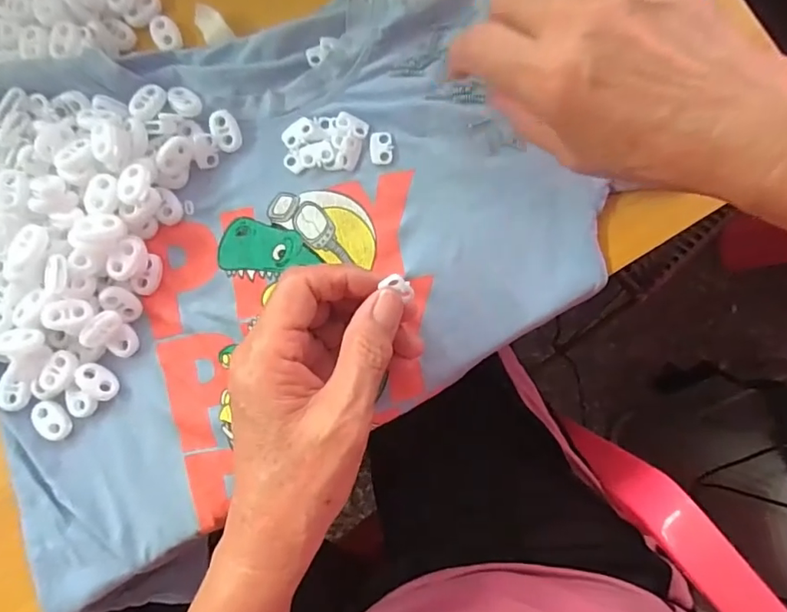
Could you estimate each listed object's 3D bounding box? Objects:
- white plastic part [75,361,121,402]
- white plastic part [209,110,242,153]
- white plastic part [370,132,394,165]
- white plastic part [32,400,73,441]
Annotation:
[{"bbox_3d":[-0.157,0.040,0.281,0.022,0.005,0.015,49,57,-14],"label":"white plastic part"},{"bbox_3d":[-0.093,-0.097,0.293,0.014,0.008,0.021,-26,86,-3],"label":"white plastic part"},{"bbox_3d":[-0.007,-0.089,0.297,0.013,0.004,0.019,0,85,-1],"label":"white plastic part"},{"bbox_3d":[-0.180,0.060,0.277,0.015,0.004,0.022,-39,87,-4],"label":"white plastic part"}]

